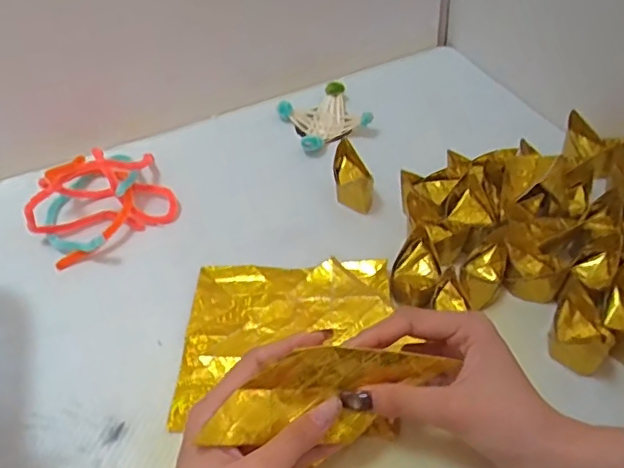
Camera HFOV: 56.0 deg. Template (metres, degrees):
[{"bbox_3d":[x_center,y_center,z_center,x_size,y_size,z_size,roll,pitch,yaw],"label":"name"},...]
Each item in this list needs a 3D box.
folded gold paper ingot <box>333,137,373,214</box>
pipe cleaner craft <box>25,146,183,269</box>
[{"bbox_3d":[0.035,-0.049,0.517,0.029,0.023,0.064,-13,78,-10],"label":"folded gold paper ingot"},{"bbox_3d":[-0.183,-0.042,0.501,0.101,0.072,0.126,36,58,29],"label":"pipe cleaner craft"}]

